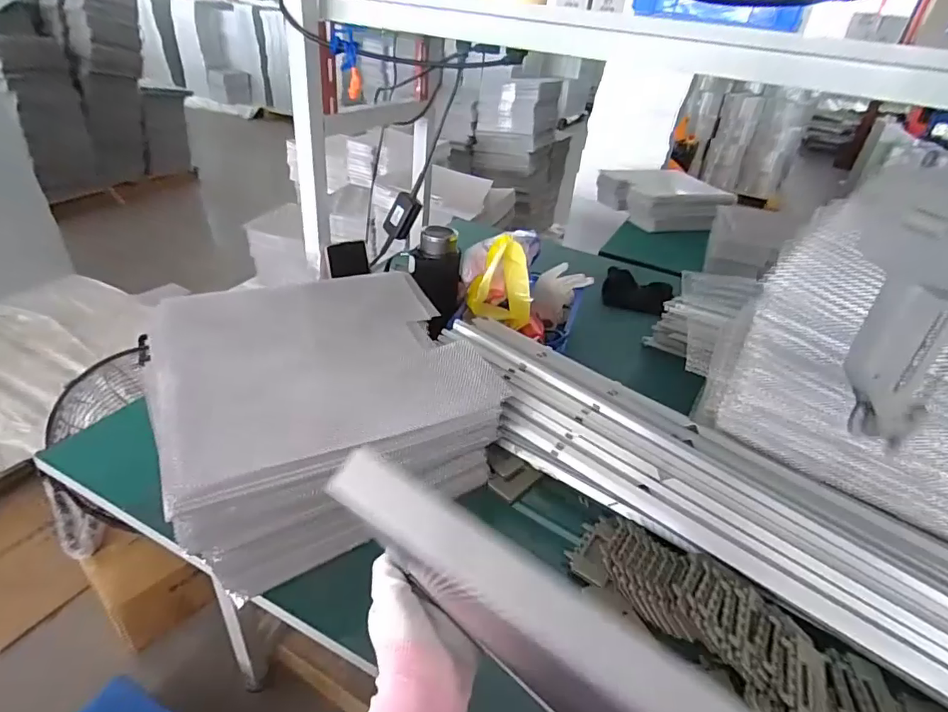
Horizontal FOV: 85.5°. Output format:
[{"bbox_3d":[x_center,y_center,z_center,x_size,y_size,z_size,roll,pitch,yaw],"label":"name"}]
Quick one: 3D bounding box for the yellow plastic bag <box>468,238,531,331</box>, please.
[{"bbox_3d":[0.050,-0.131,0.923,0.109,0.158,0.060,2,34,-8],"label":"yellow plastic bag"}]

